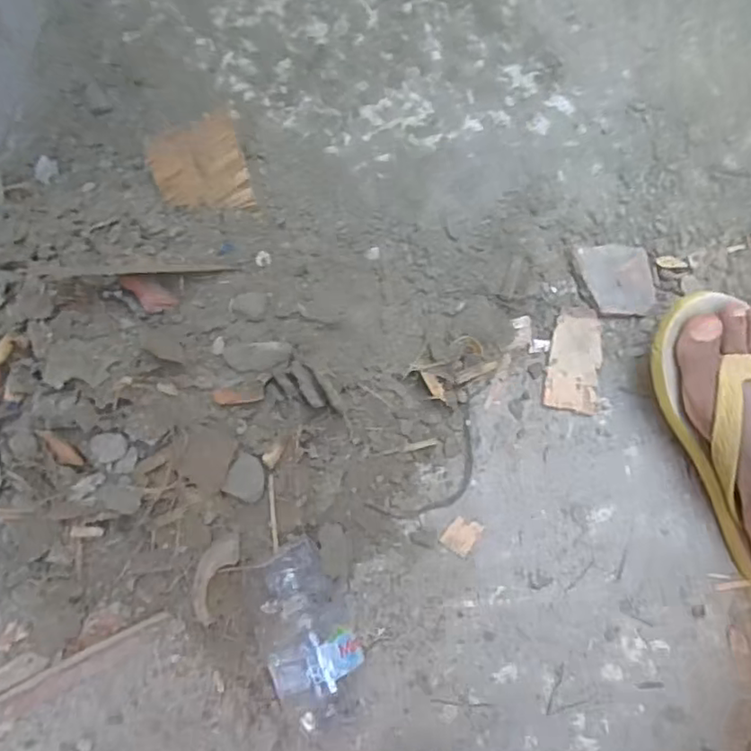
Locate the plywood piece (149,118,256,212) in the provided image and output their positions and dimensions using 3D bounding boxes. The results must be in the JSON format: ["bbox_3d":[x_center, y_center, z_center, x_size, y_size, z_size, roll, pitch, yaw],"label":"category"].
[{"bbox_3d":[-0.126,-0.145,0.458,0.068,0.007,0.063,-12,101,13],"label":"plywood piece"}]

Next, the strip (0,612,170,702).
[{"bbox_3d":[-0.210,0.199,0.449,0.127,0.004,0.008,-25,81,-6],"label":"strip"}]

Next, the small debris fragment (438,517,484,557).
[{"bbox_3d":[0.066,0.121,0.483,0.024,0.004,0.028,35,81,5],"label":"small debris fragment"}]

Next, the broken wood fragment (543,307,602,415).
[{"bbox_3d":[0.159,-0.014,0.506,0.041,0.007,0.082,8,79,0],"label":"broken wood fragment"}]

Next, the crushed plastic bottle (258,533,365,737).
[{"bbox_3d":[-0.045,0.174,0.439,0.058,0.061,0.109,-21,80,-5],"label":"crushed plastic bottle"}]

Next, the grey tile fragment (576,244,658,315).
[{"bbox_3d":[0.195,-0.077,0.513,0.065,0.008,0.056,-6,91,-15],"label":"grey tile fragment"}]

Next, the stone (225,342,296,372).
[{"bbox_3d":[-0.078,-0.013,0.430,0.046,0.014,0.021,-3,79,-22],"label":"stone"}]

